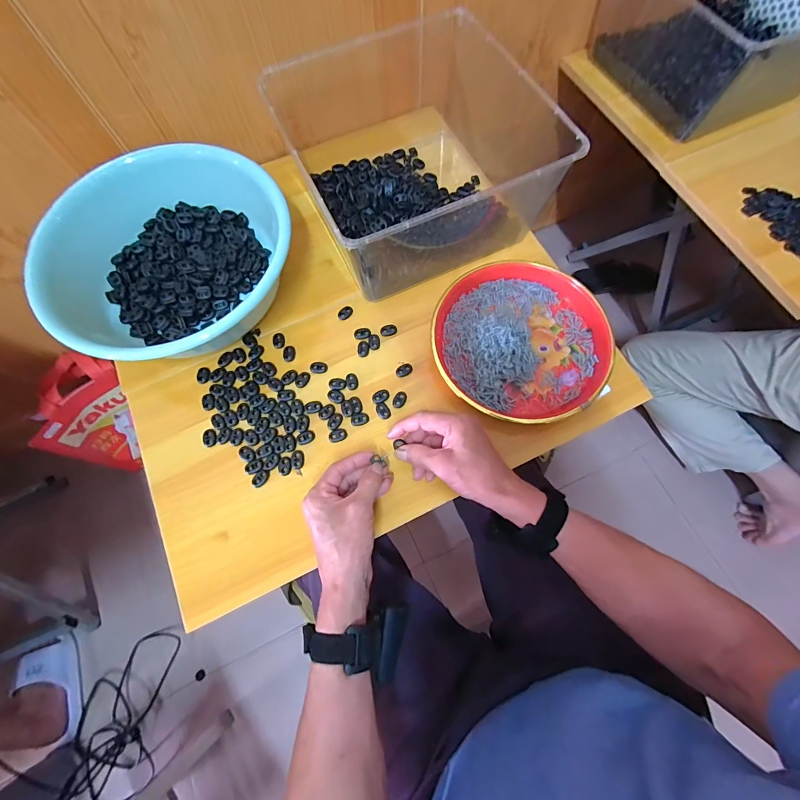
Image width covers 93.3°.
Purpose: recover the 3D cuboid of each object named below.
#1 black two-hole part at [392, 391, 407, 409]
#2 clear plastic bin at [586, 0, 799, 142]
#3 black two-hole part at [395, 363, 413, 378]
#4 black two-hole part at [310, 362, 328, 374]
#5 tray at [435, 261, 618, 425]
[{"bbox_3d":[0.000,0.000,0.479,0.015,0.004,0.023,21,76,5],"label":"black two-hole part"},{"bbox_3d":[0.459,-0.539,0.537,0.263,0.129,0.249,-26,73,-7],"label":"clear plastic bin"},{"bbox_3d":[0.006,-0.039,0.491,0.023,0.004,0.015,-35,78,-9],"label":"black two-hole part"},{"bbox_3d":[-0.106,-0.043,0.495,0.023,0.004,0.016,5,75,1],"label":"black two-hole part"},{"bbox_3d":[0.153,-0.081,0.490,0.216,0.029,0.218,0,75,0],"label":"tray"}]

